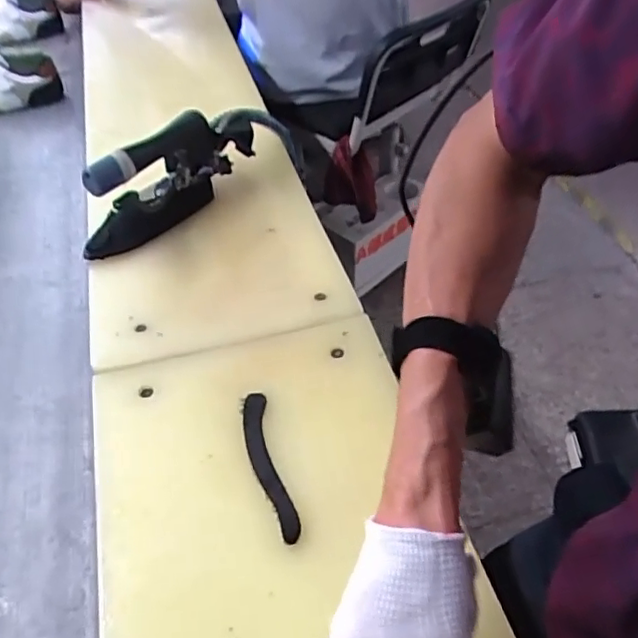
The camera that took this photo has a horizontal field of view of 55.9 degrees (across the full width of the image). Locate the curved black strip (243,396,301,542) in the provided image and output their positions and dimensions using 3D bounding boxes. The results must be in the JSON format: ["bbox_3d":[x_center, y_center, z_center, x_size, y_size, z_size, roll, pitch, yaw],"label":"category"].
[{"bbox_3d":[-0.042,0.116,0.486,0.025,0.007,0.135,-13,47,-10],"label":"curved black strip"}]

